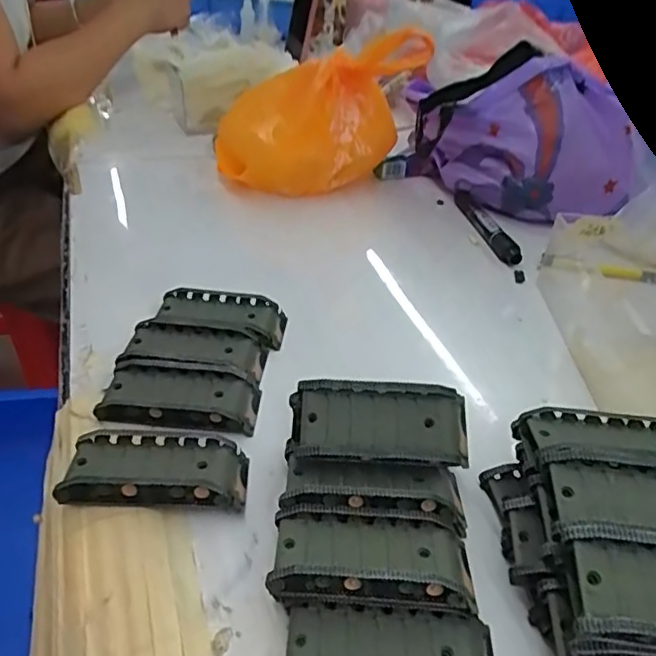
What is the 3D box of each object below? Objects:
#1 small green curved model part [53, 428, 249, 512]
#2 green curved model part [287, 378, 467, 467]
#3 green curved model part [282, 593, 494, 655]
[{"bbox_3d":[-0.094,0.077,0.335,0.096,0.017,0.047,2,38,-6],"label":"small green curved model part"},{"bbox_3d":[0.030,0.053,0.338,0.100,0.015,0.047,3,72,-4],"label":"green curved model part"},{"bbox_3d":[0.029,0.147,0.268,0.096,0.021,0.041,5,38,-1],"label":"green curved model part"}]

